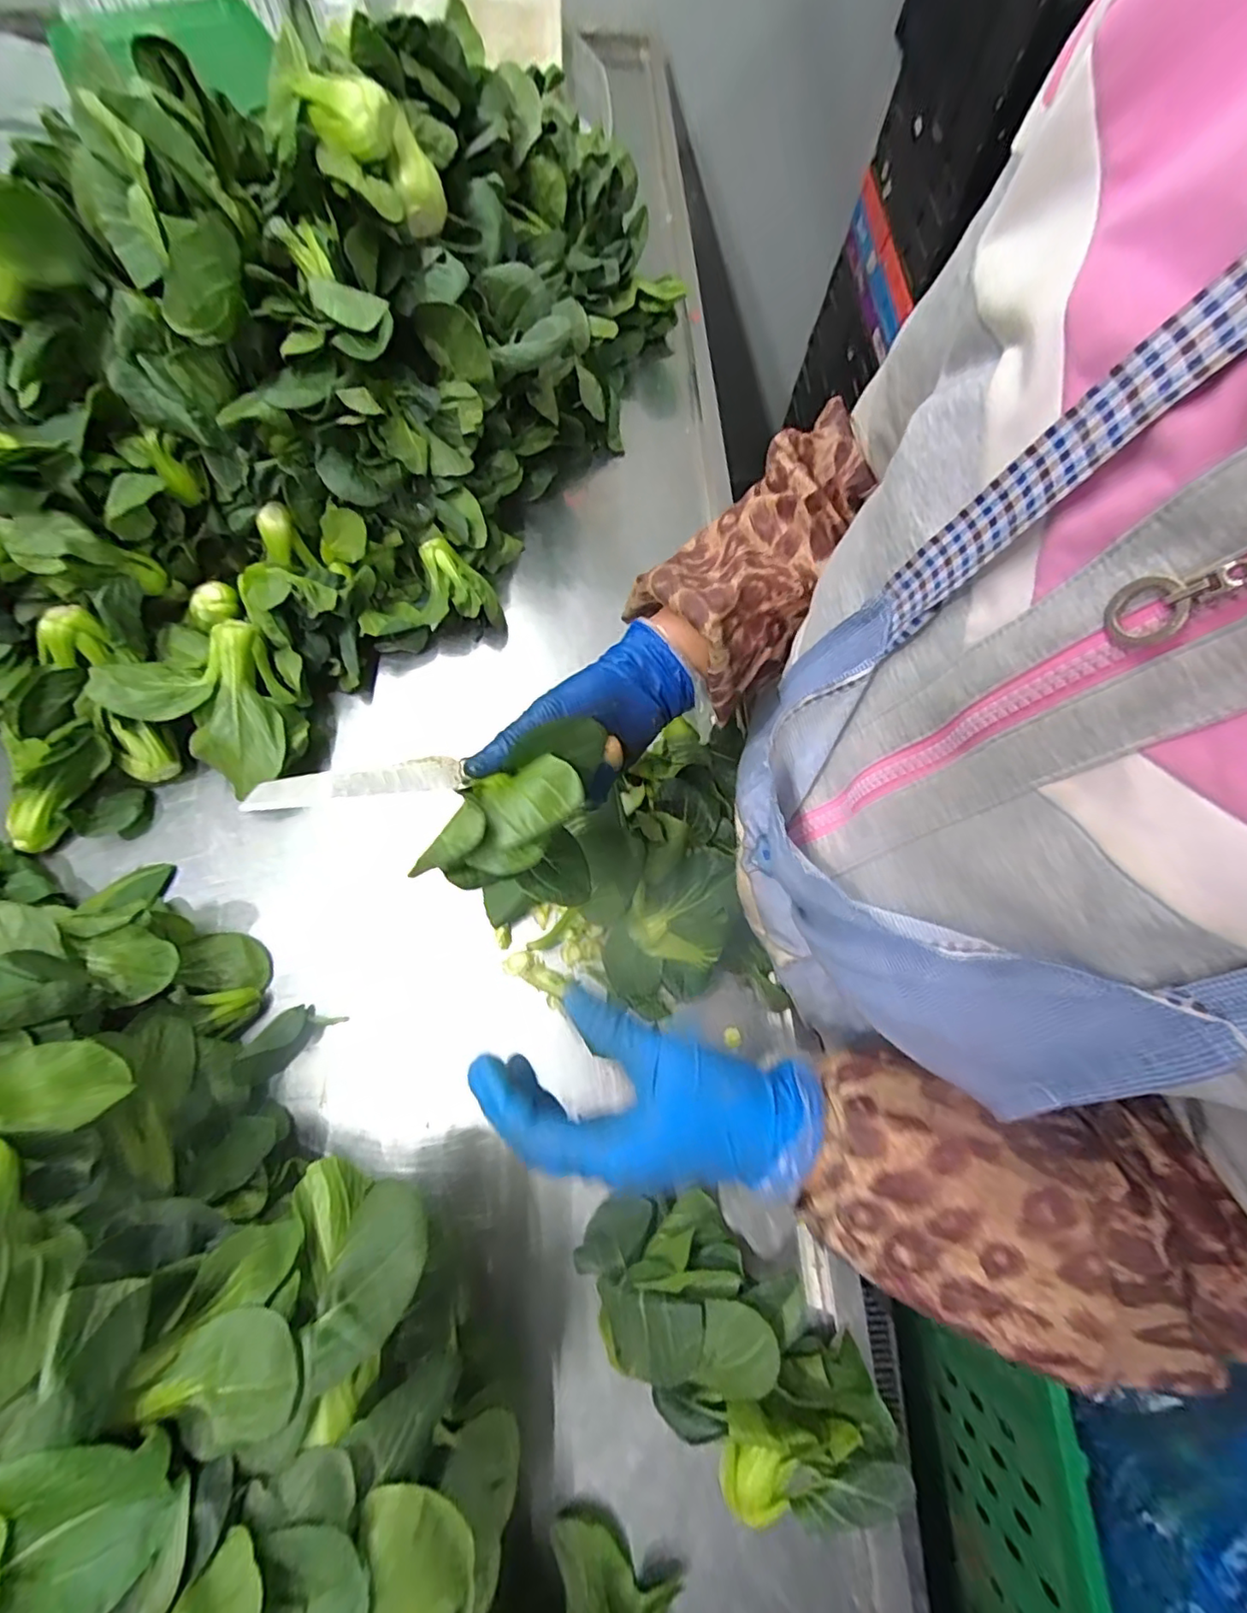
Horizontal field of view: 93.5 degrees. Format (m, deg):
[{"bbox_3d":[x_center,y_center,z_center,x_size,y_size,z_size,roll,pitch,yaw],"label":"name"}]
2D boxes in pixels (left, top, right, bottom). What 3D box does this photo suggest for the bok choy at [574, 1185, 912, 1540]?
[{"bbox_3d":[0.059,0.310,0.336,0.099,0.077,0.188,-41,77,-16],"label":"bok choy"}]

